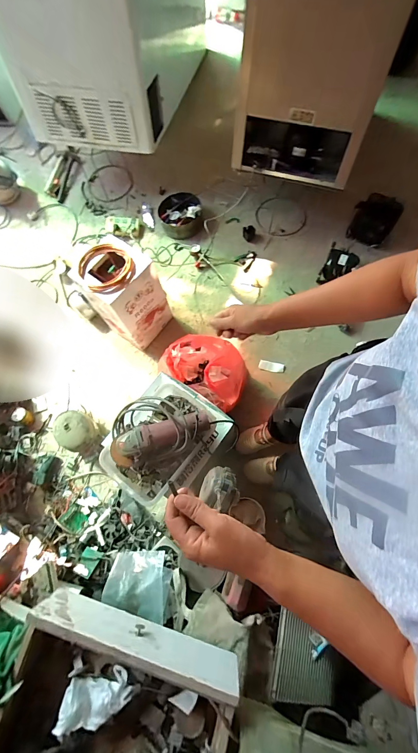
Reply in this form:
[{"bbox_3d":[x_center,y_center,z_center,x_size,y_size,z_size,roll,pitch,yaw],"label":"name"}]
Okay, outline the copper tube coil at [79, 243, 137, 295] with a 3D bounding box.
[{"bbox_3d":[-0.401,-0.428,1.203,0.204,0.036,0.219,-1,74,3],"label":"copper tube coil"}]

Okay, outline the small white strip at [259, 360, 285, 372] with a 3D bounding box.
[{"bbox_3d":[0.310,-0.052,1.520,0.122,0.013,0.044,9,75,6],"label":"small white strip"}]

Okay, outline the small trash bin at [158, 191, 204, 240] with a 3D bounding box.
[{"bbox_3d":[-0.155,-0.912,1.739,0.239,0.105,0.237,-1,74,3],"label":"small trash bin"}]

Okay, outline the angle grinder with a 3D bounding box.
[{"bbox_3d":[-0.137,0.165,0.843,0.286,0.083,0.092,-18,74,-2],"label":"angle grinder"}]

